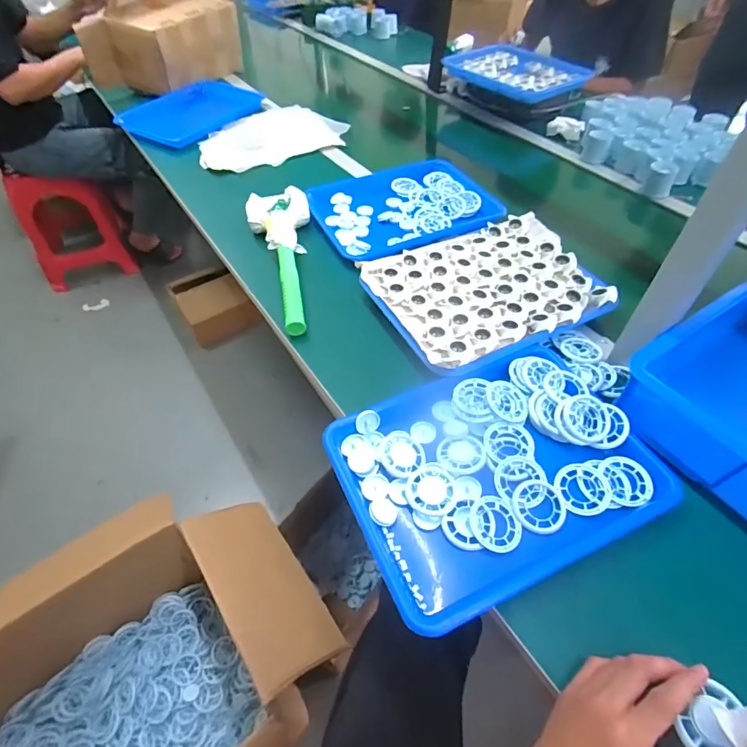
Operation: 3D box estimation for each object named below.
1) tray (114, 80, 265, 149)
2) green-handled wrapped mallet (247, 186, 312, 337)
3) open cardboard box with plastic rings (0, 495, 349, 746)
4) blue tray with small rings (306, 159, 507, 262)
[{"bbox_3d":[-0.472,-0.696,1.183,0.270,0.028,0.369,23,54,19],"label":"tray"},{"bbox_3d":[-0.144,-0.194,0.742,0.110,0.052,0.323,-11,52,-7],"label":"green-handled wrapped mallet"},{"bbox_3d":[-0.443,0.544,0.742,0.662,0.386,0.509,-30,56,-22],"label":"open cardboard box with plastic rings"},{"bbox_3d":[0.061,-0.331,0.874,0.347,0.031,0.289,-18,52,-14],"label":"blue tray with small rings"}]

